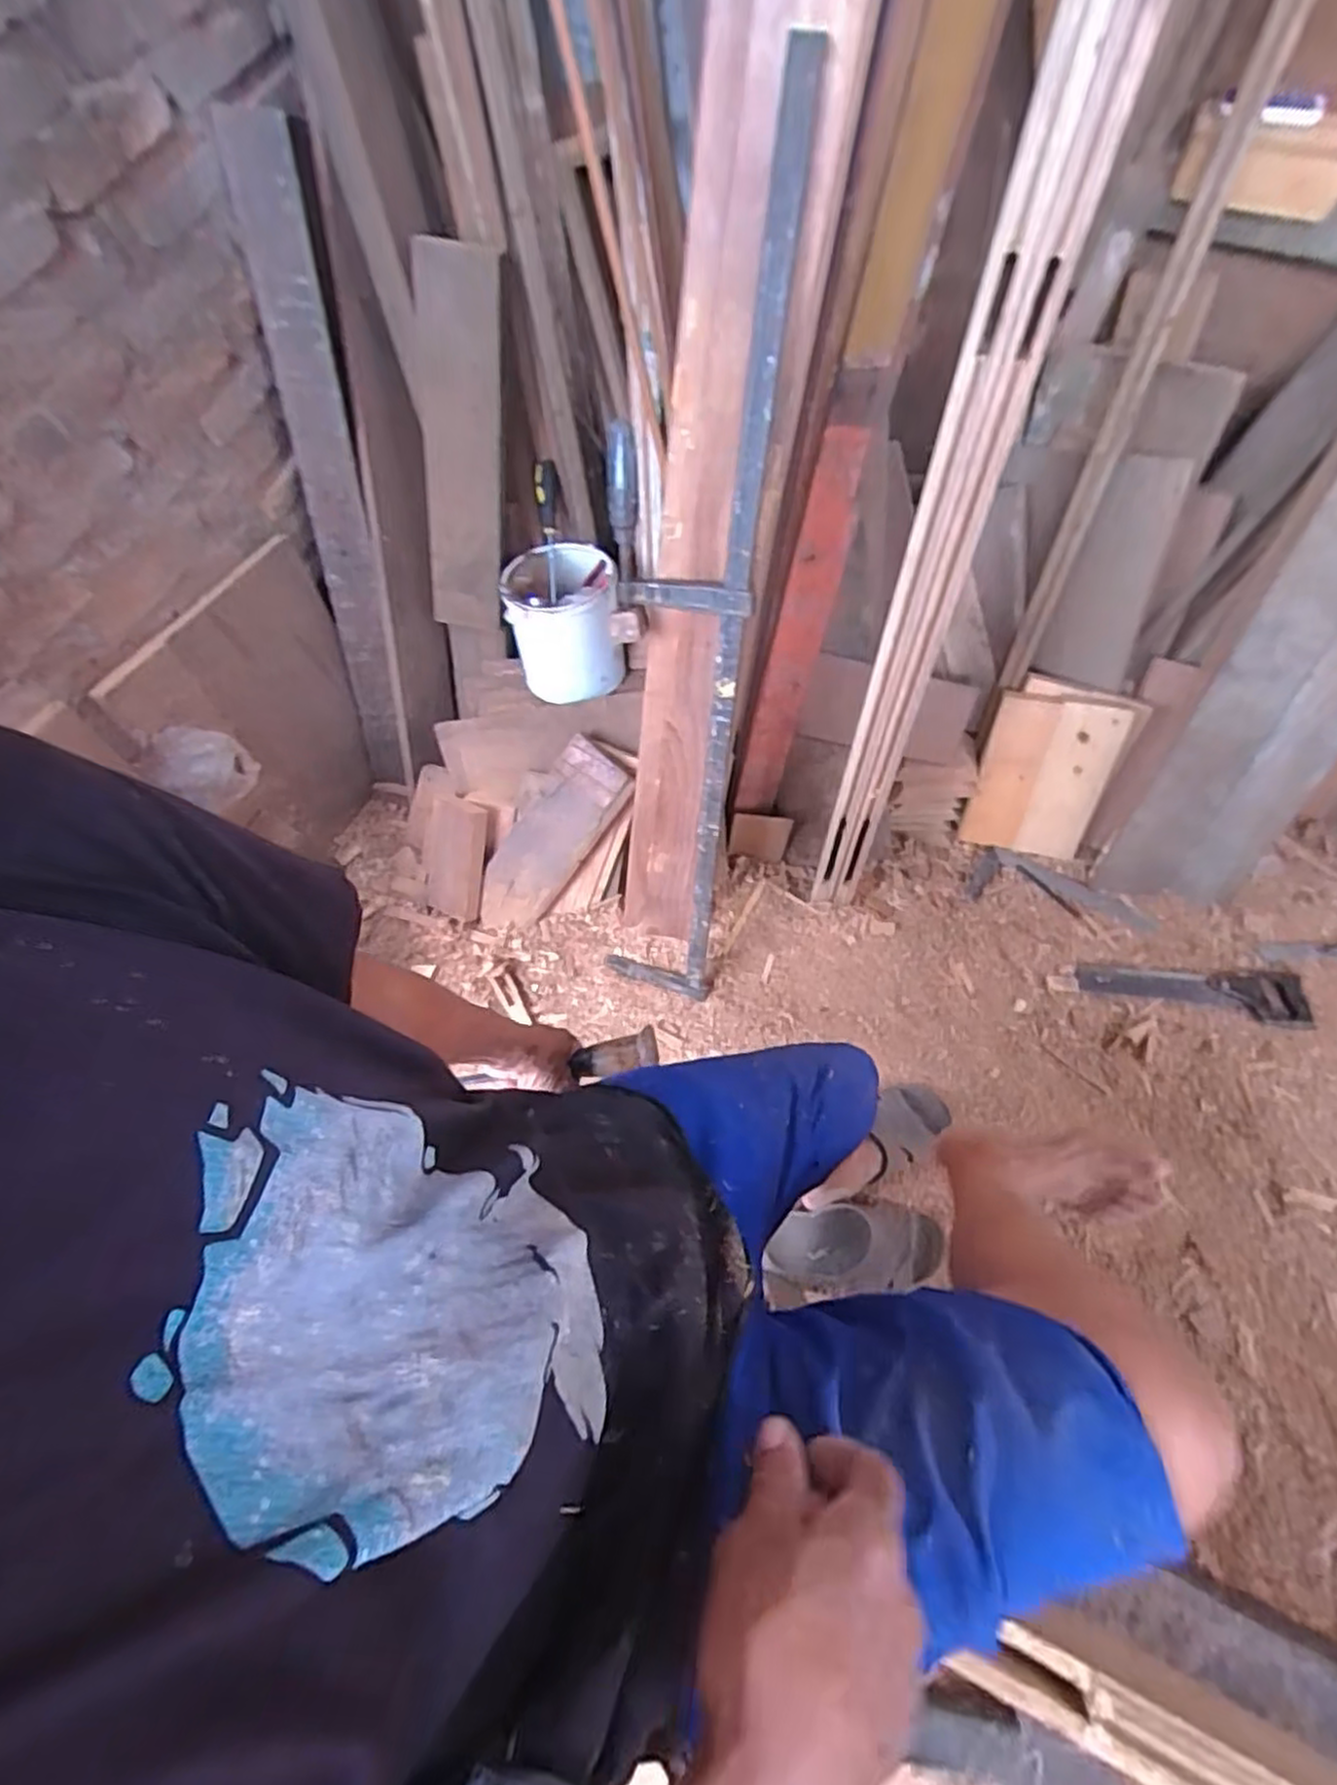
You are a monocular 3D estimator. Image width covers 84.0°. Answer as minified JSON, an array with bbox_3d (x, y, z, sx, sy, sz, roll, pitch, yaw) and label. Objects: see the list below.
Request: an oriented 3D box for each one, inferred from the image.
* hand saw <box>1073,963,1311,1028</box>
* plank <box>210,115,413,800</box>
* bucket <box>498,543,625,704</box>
[{"bbox_3d":[0.855,0.157,1.211,0.353,0.030,0.078,7,68,6],"label":"hand saw"},{"bbox_3d":[-0.543,-0.606,1.211,0.110,0.928,0.059,9,40,6],"label":"plank"},{"bbox_3d":[-0.170,-0.453,1.248,0.174,0.204,0.173,-1,68,2],"label":"bucket"}]

